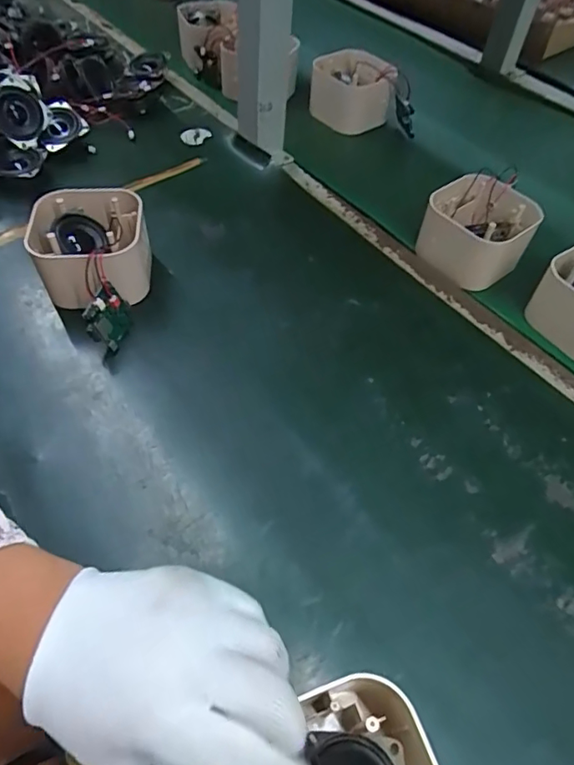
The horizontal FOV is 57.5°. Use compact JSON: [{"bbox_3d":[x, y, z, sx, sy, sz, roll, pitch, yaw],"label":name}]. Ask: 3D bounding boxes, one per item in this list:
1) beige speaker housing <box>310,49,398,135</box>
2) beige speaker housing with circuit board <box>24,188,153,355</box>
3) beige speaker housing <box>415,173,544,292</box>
[{"bbox_3d":[0.079,-0.369,0.657,0.081,0.058,0.078,-23,59,-19],"label":"beige speaker housing"},{"bbox_3d":[-0.161,-0.097,0.436,0.094,0.060,0.133,-8,55,-10],"label":"beige speaker housing with circuit board"},{"bbox_3d":[0.184,-0.148,0.502,0.093,0.056,0.100,34,58,19],"label":"beige speaker housing"}]

